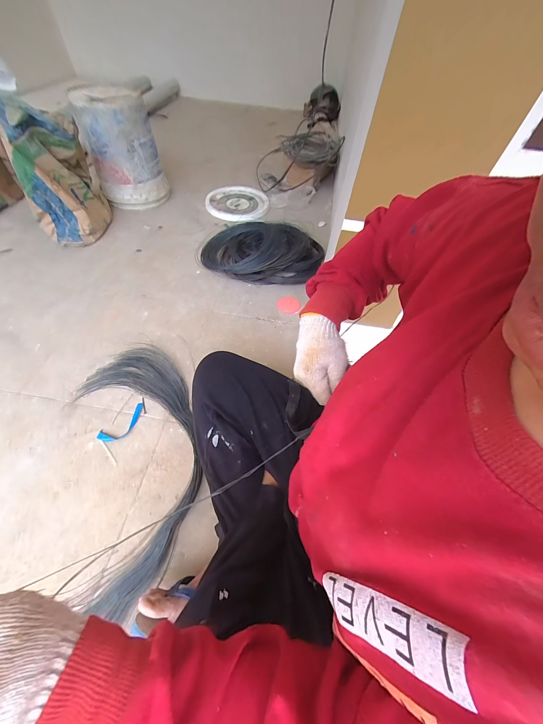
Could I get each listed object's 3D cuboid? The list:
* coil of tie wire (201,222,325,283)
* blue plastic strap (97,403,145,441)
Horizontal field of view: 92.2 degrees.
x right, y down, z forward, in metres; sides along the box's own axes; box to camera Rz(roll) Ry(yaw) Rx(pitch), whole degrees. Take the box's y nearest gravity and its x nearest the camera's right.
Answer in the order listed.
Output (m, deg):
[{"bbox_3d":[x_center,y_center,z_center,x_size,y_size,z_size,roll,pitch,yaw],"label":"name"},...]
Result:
[{"bbox_3d":[-0.032,-0.409,0.982,0.452,0.095,0.299,5,54,0],"label":"coil of tie wire"},{"bbox_3d":[-0.356,0.152,0.634,0.051,0.009,0.116,39,62,20],"label":"blue plastic strap"}]

